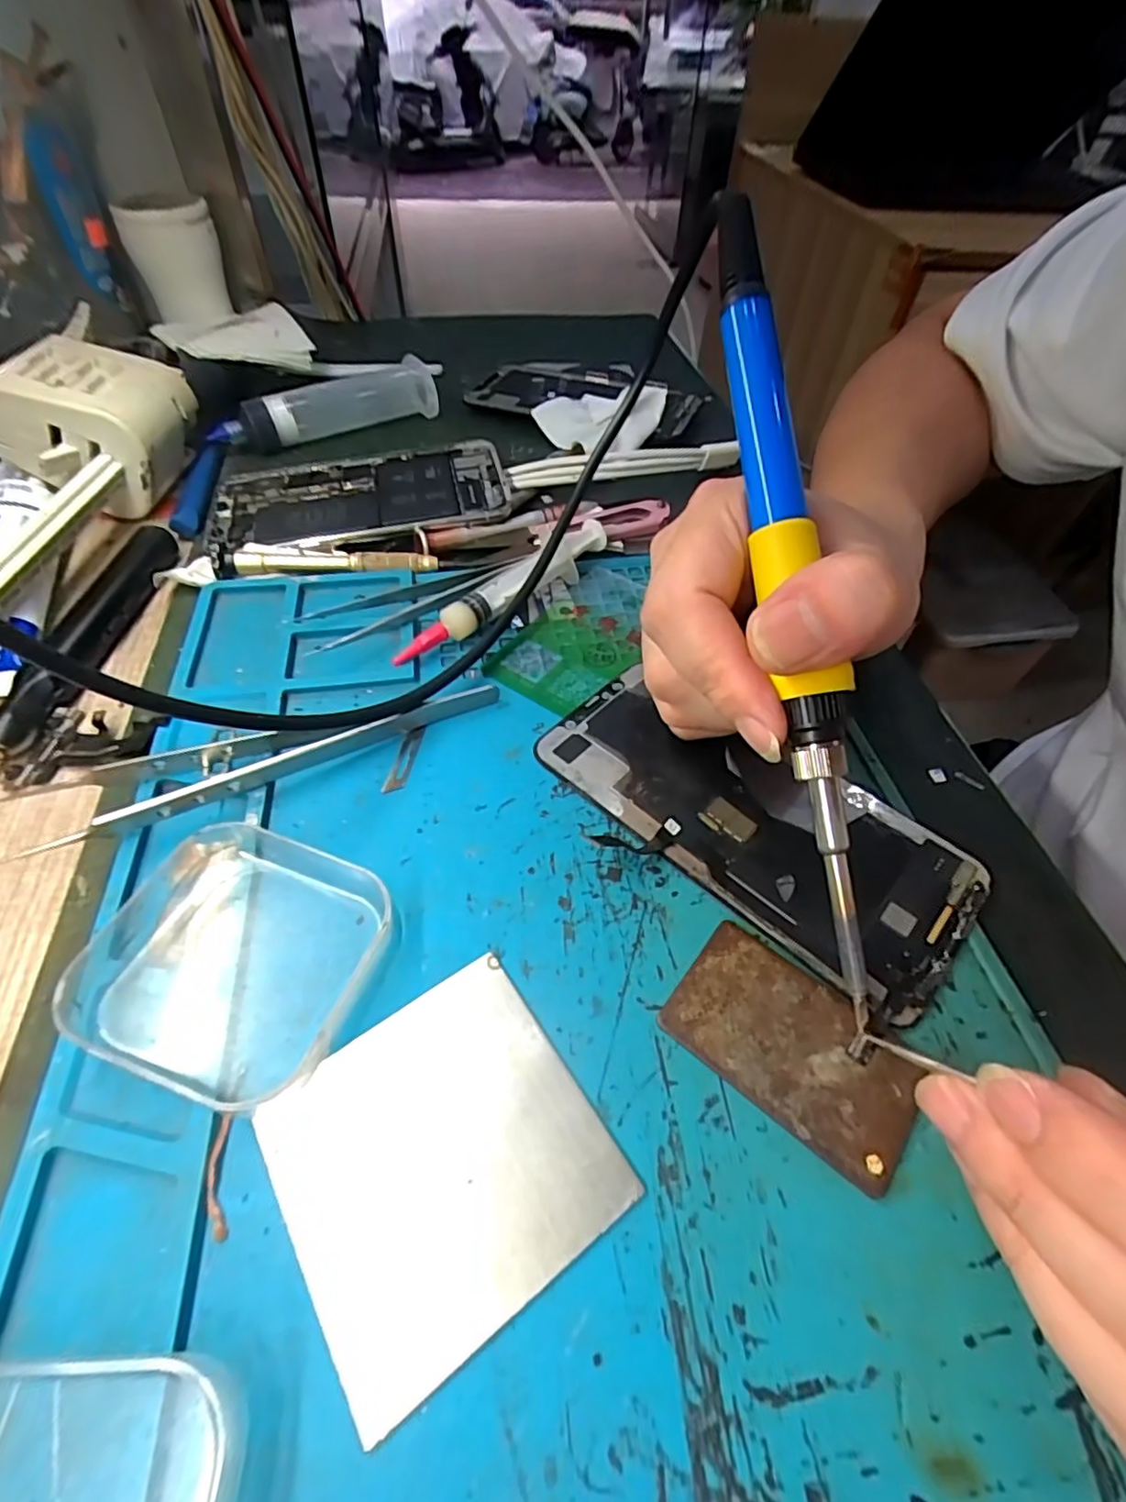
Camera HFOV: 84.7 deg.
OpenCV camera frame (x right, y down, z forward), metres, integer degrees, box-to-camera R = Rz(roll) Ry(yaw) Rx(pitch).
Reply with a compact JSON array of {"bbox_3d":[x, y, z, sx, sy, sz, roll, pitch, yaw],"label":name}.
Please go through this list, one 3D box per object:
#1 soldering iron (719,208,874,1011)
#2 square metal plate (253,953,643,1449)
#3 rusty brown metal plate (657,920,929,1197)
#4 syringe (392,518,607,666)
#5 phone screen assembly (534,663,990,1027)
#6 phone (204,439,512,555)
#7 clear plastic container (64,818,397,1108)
[{"bbox_3d":[0.060,-0.040,0.160,0.016,0.017,0.214,-8,88,-8],"label":"soldering iron"},{"bbox_3d":[-0.028,0.091,0.142,0.066,0.004,0.067,-29,58,-22],"label":"square metal plate"},{"bbox_3d":[0.059,0.074,0.159,0.060,0.004,0.037,33,58,22],"label":"rusty brown metal plate"},{"bbox_3d":[-0.022,-0.067,0.260,0.014,0.016,0.112,37,59,24],"label":"syringe"},{"bbox_3d":[0.057,0.021,0.201,0.138,0.005,0.064,31,56,20],"label":"phone screen assembly"},{"bbox_3d":[-0.099,-0.125,0.305,0.143,0.010,0.072,-10,52,-11],"label":"phone"},{"bbox_3d":[-0.087,0.050,0.163,0.071,0.023,0.066,22,53,14],"label":"clear plastic container"}]

